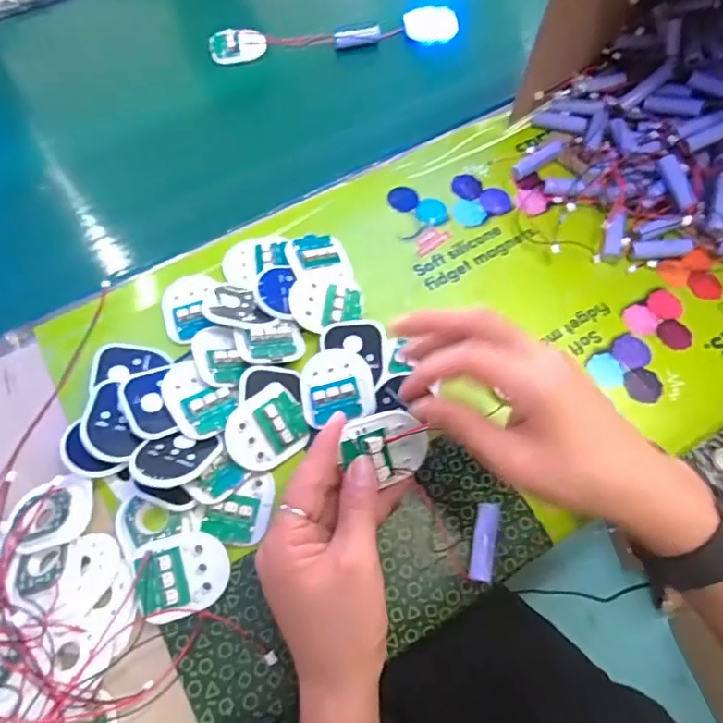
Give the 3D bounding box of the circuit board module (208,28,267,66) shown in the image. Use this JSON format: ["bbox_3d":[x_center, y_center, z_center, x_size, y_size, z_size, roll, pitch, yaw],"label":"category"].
[{"bbox_3d":[-0.133,-0.338,0.581,0.057,0.015,0.034,-25,67,-12],"label":"circuit board module"}]

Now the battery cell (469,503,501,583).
[{"bbox_3d":[0.082,0.120,0.360,0.017,0.012,0.050,12,65,5],"label":"battery cell"}]

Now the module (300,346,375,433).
[{"bbox_3d":[-0.018,0.015,0.389,0.052,0.012,0.057,-11,65,-6],"label":"module"}]

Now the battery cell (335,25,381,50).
[{"bbox_3d":[-0.005,-0.353,0.586,0.051,0.016,0.015,-13,65,-6],"label":"battery cell"}]

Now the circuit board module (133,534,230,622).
[{"bbox_3d":[-0.114,0.136,0.344,0.056,0.014,0.048,-13,65,-7],"label":"circuit board module"}]

